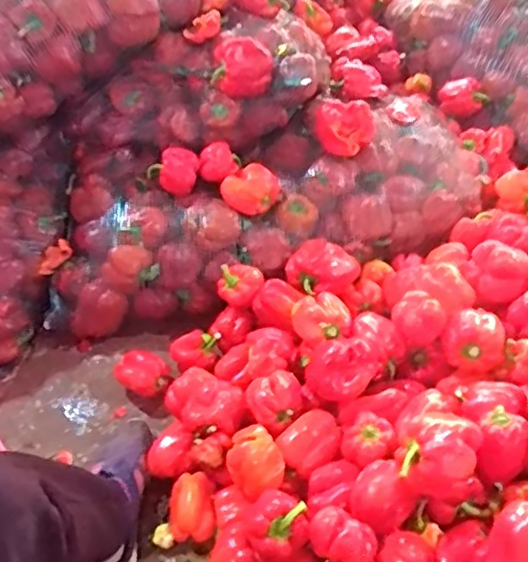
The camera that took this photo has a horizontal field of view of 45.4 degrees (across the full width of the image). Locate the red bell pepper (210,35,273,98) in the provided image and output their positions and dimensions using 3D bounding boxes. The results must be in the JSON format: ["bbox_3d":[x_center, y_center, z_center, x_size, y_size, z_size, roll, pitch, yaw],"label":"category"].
[{"bbox_3d":[-0.039,-0.393,1.132,0.106,0.084,0.099,-5,45,0],"label":"red bell pepper"}]

